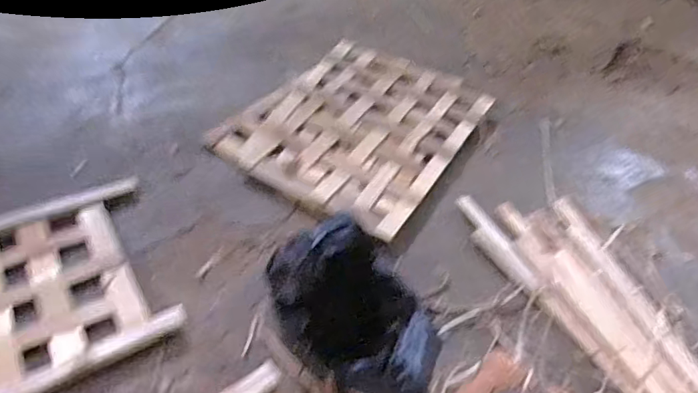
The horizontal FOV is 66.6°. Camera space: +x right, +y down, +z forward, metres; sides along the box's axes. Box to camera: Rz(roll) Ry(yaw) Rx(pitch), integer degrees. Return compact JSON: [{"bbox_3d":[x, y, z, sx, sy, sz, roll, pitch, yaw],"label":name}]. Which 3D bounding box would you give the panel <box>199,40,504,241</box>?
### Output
[{"bbox_3d":[0.016,-0.114,0.794,0.299,0.026,0.365,28,49,19],"label":"panel"}]

